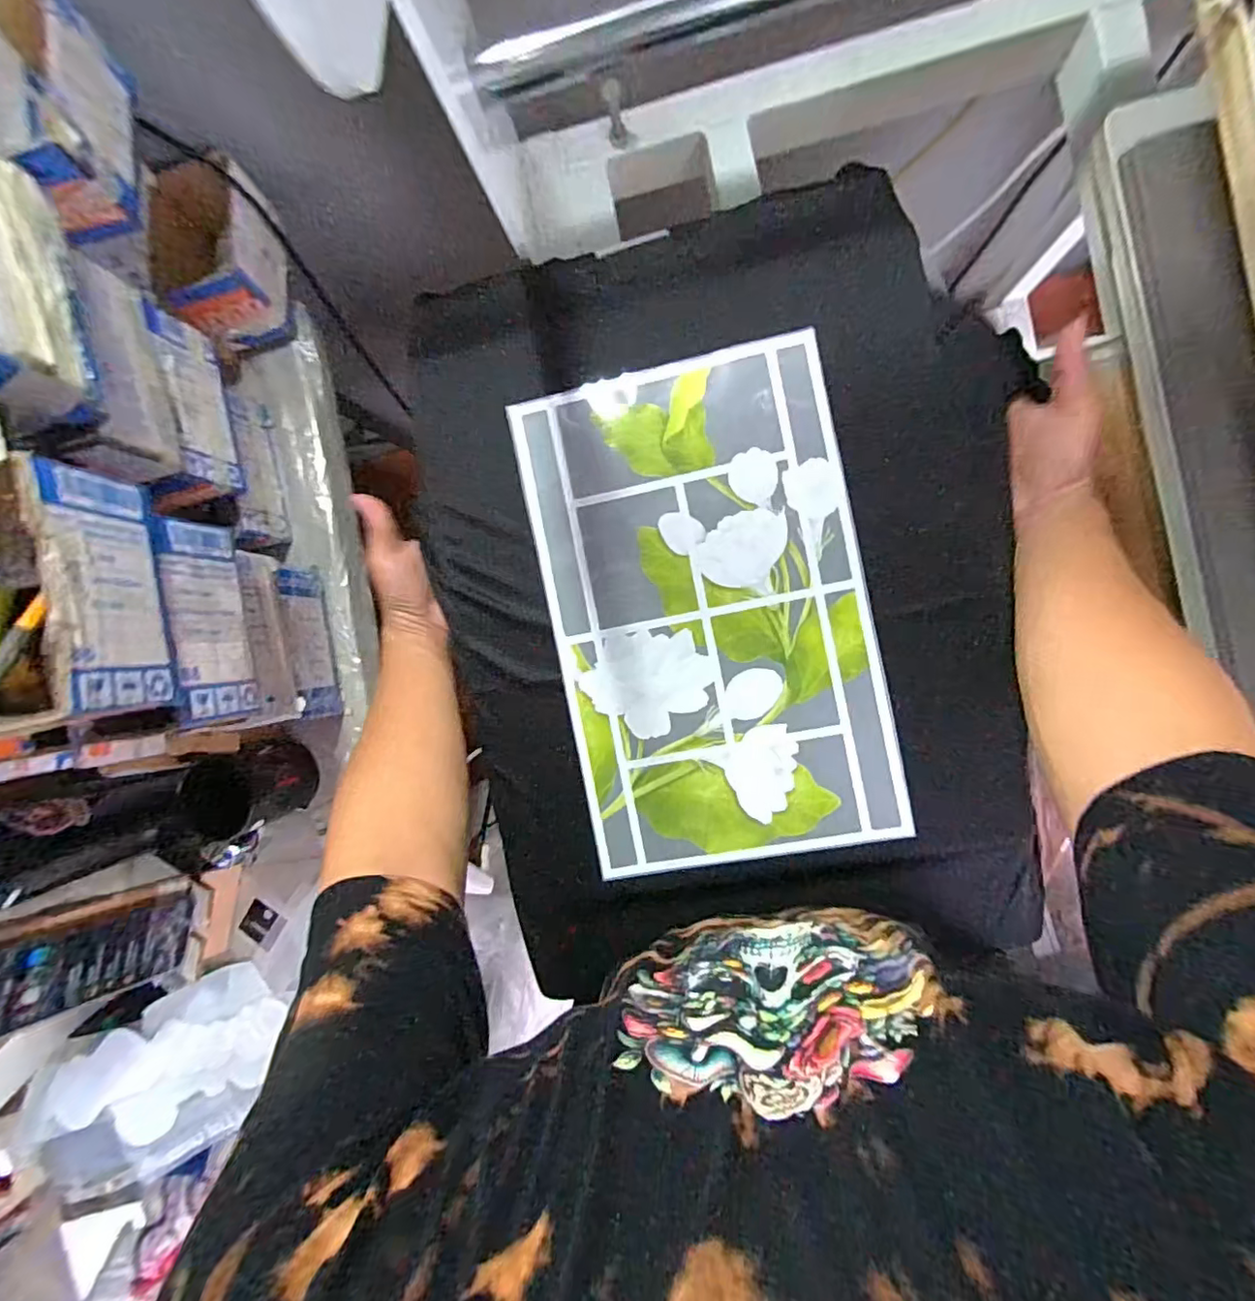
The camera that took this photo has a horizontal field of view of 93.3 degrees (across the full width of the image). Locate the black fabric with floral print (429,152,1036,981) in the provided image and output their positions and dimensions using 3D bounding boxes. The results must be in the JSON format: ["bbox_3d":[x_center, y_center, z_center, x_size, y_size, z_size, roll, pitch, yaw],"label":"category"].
[{"bbox_3d":[0.066,-0.035,0.473,0.410,0.051,0.582,-12,91,6],"label":"black fabric with floral print"}]

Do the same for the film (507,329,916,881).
[{"bbox_3d":[0.061,-0.028,0.453,0.231,0.006,0.378,-11,90,8],"label":"film"}]

